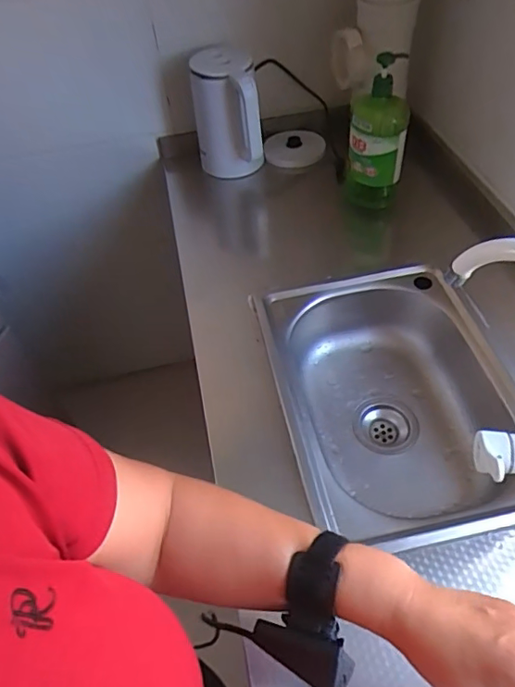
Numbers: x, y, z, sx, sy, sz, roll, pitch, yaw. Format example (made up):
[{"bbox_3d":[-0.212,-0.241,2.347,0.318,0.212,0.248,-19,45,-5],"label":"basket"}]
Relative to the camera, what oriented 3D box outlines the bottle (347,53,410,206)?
[{"bbox_3d":[0.226,-0.385,0.983,0.100,0.274,0.063,-1,49,5],"label":"bottle"}]

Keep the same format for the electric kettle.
[{"bbox_3d":[-0.061,-0.464,1.085,0.127,0.244,0.148,-12,49,-4],"label":"electric kettle"}]

